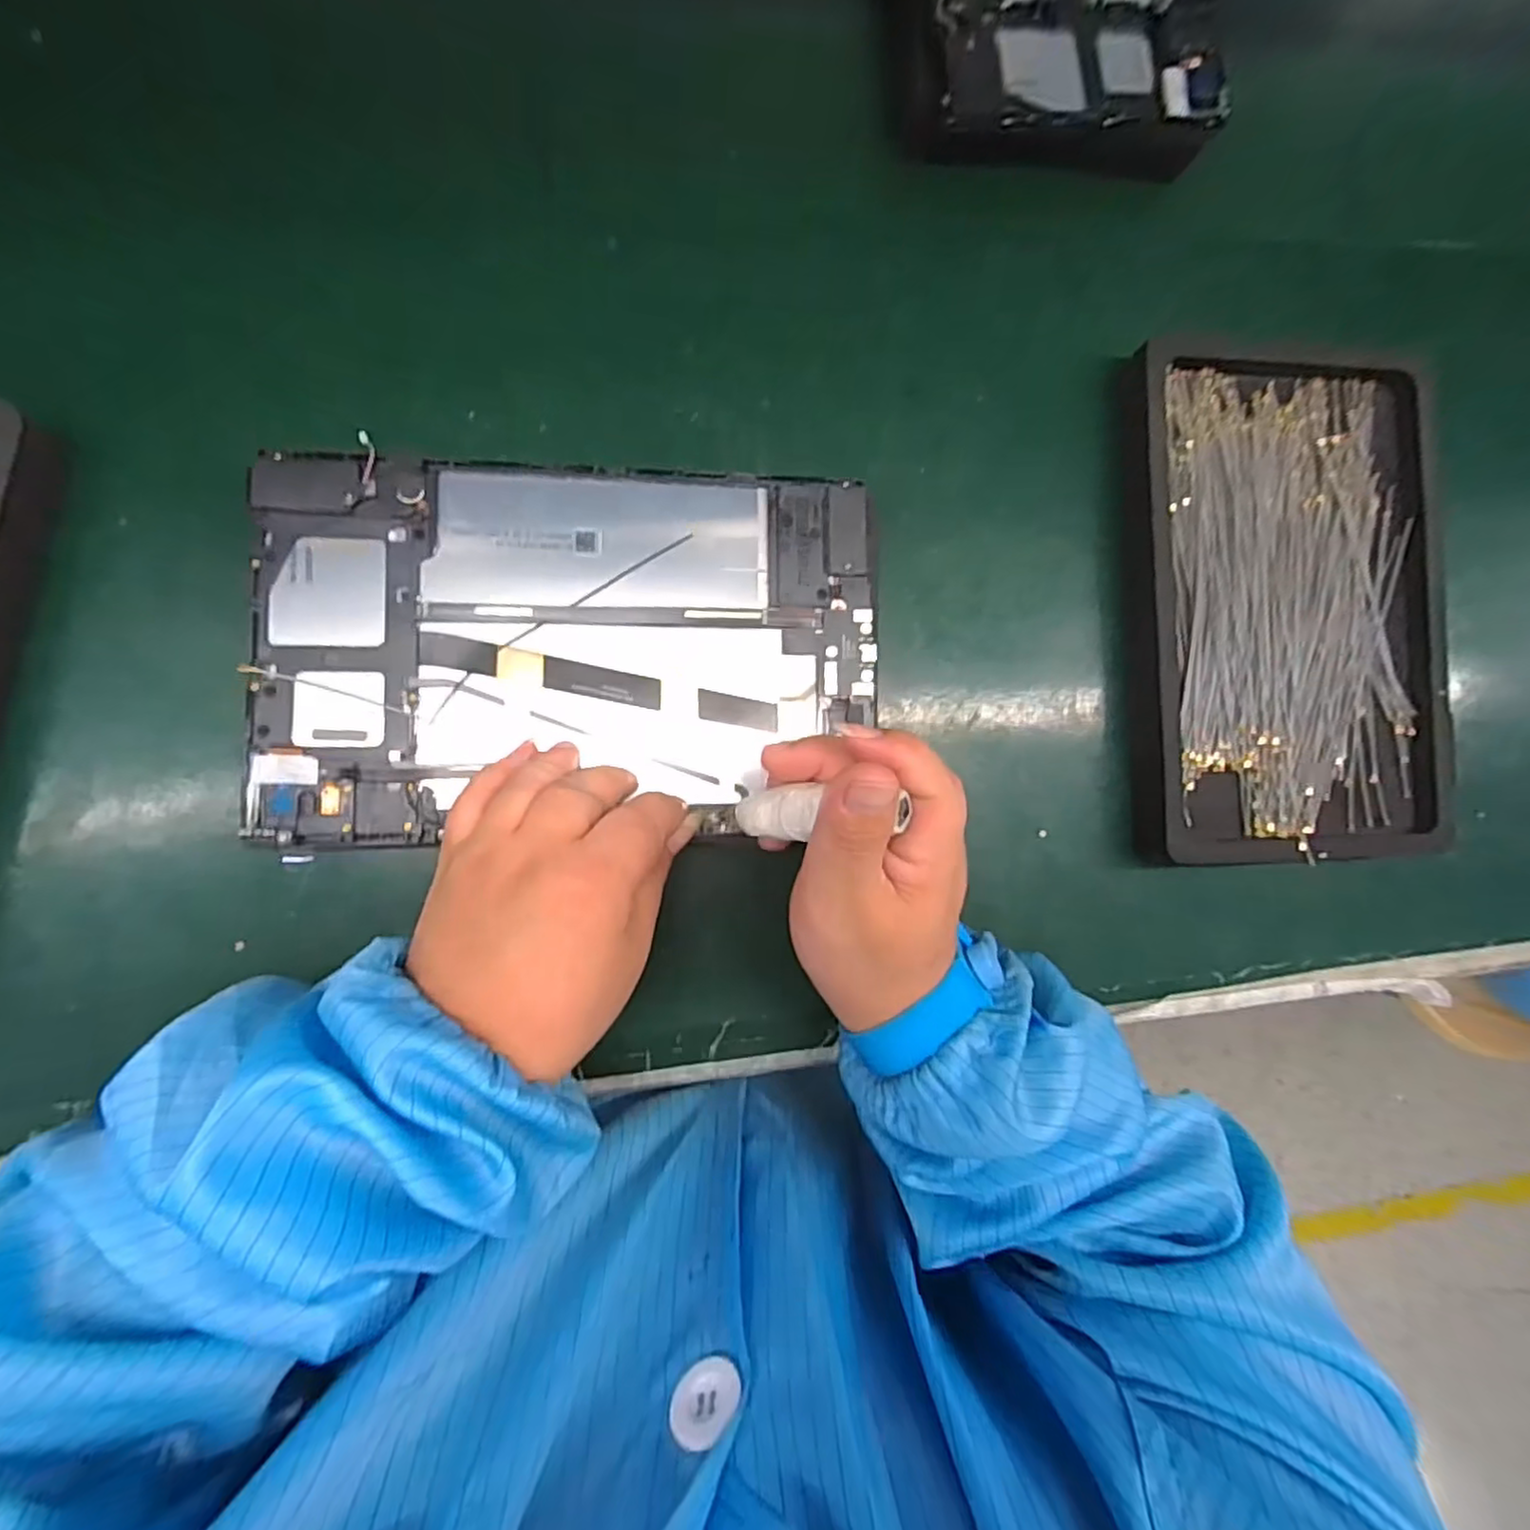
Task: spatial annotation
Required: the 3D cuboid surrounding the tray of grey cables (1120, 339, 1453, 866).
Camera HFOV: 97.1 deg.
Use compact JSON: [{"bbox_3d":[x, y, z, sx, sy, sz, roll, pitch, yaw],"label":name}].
[{"bbox_3d":[0.253,-0.081,0.336,0.168,0.030,0.249,-1,86,-8],"label":"tray of grey cables"}]

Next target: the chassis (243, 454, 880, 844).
[{"bbox_3d":[-0.073,-0.048,0.270,0.239,0.007,0.147,0,86,-8],"label":"chassis"}]

